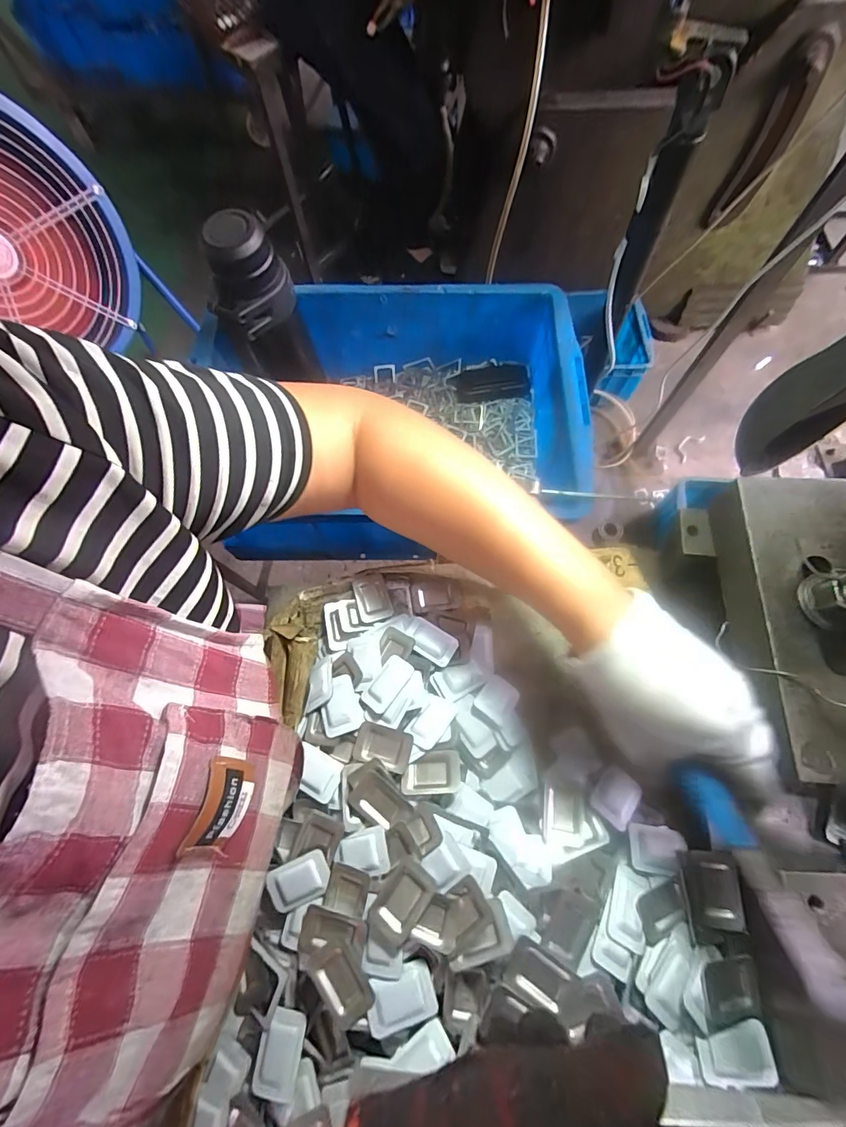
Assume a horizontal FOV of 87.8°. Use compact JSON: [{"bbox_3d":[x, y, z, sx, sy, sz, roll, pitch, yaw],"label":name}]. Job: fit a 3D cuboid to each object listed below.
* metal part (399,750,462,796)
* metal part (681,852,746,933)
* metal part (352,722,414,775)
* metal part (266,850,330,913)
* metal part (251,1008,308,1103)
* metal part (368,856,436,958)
[{"bbox_3d":[0.005,0.140,0.294,0.040,0.009,0.024,-6,71,0],"label":"metal part"},{"bbox_3d":[0.179,0.202,0.272,0.031,0.005,0.039,1,71,3],"label":"metal part"},{"bbox_3d":[-0.028,0.127,0.304,0.039,0.009,0.026,13,72,7],"label":"metal part"},{"bbox_3d":[-0.079,0.202,0.279,0.040,0.008,0.026,-27,72,-7],"label":"metal part"},{"bbox_3d":[-0.086,0.293,0.263,0.026,0.006,0.039,6,72,4],"label":"metal part"},{"bbox_3d":[-0.013,0.207,0.265,0.026,0.006,0.047,34,76,12],"label":"metal part"}]

